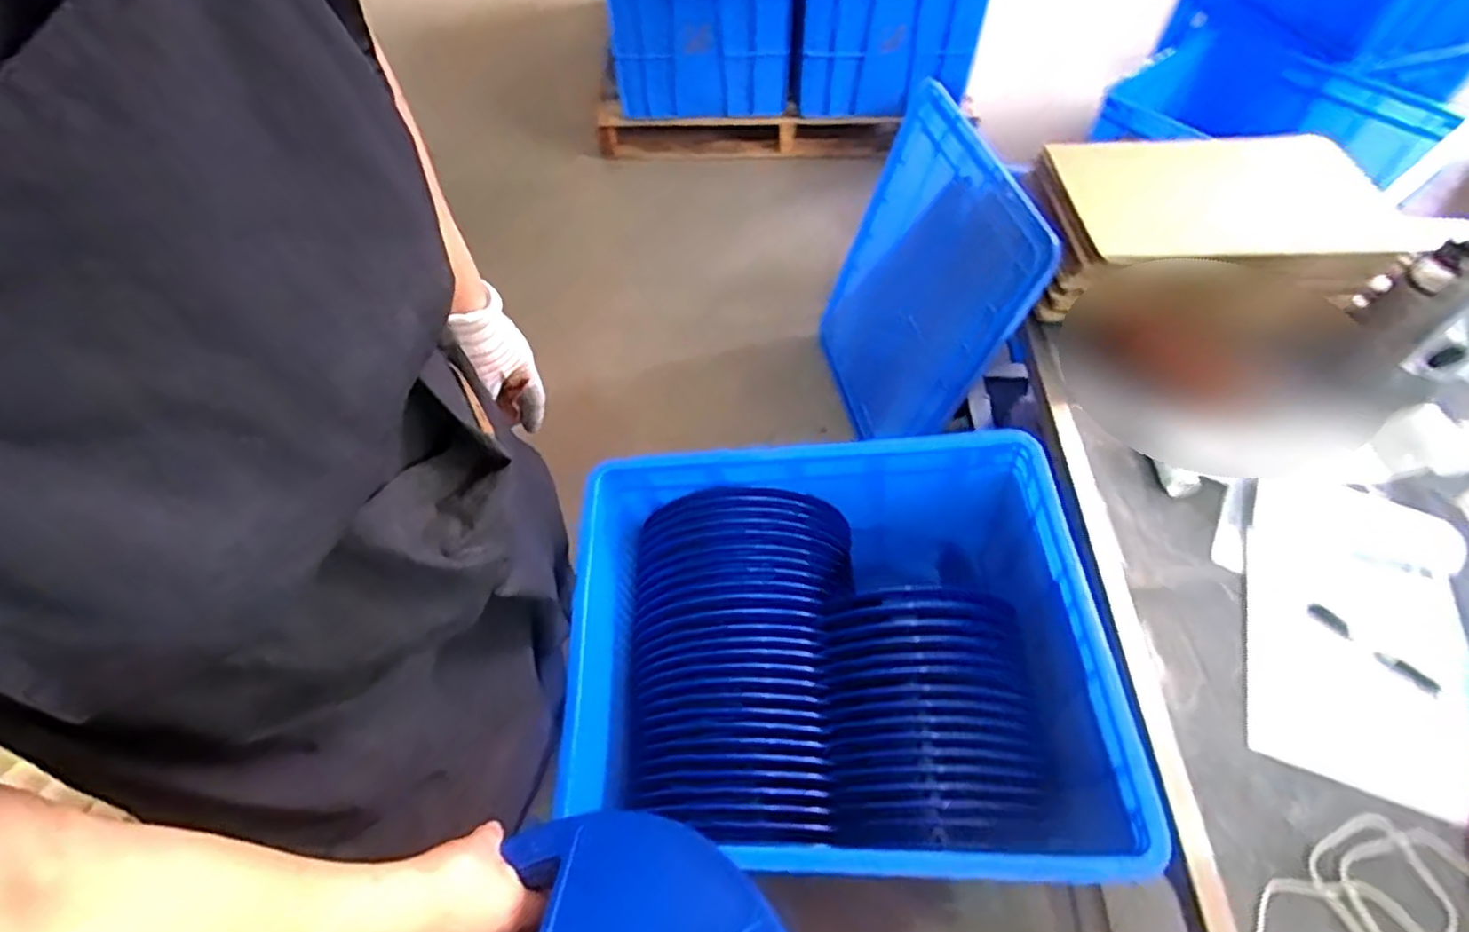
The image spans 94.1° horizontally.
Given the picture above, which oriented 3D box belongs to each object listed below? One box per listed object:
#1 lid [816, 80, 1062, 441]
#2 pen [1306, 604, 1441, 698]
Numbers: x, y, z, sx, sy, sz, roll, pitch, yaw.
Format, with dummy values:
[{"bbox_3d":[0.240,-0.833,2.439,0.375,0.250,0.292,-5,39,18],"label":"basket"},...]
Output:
[{"bbox_3d":[0.312,-0.304,1.254,0.026,0.580,0.482,-4,54,-20],"label":"lid"},{"bbox_3d":[0.672,0.192,0.722,0.016,0.009,0.125,-37,62,-21],"label":"pen"}]

